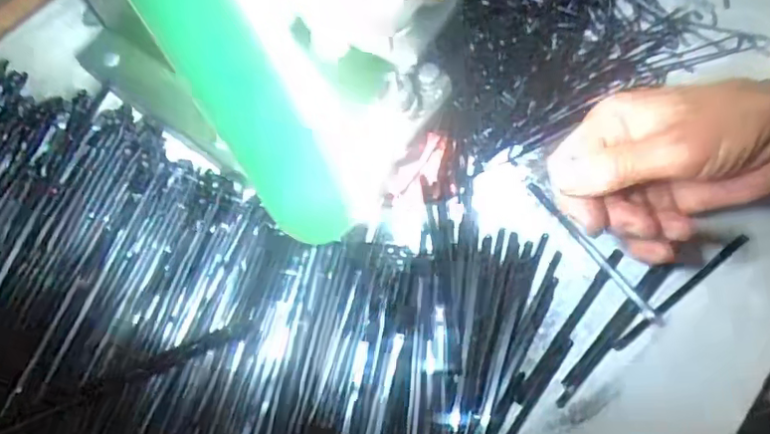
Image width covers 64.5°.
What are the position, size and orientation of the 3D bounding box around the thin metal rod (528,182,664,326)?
[{"bbox_3d":[0.114,0.018,0.336,0.008,0.007,0.101,-33,66,-11],"label":"thin metal rod"}]

